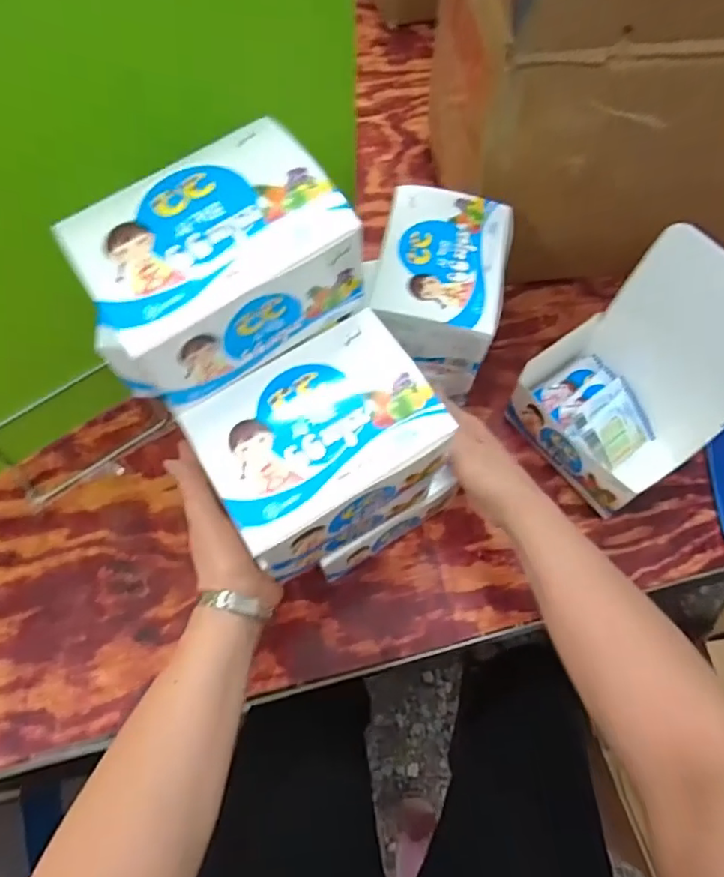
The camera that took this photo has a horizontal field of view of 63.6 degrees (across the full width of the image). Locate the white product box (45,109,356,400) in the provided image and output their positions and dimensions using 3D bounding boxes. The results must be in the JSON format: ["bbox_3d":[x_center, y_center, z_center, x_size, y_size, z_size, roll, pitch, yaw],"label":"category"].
[{"bbox_3d":[-0.087,-0.101,0.348,0.148,0.078,0.102,-33,70,-12],"label":"white product box"}]

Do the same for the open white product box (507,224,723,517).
[{"bbox_3d":[0.234,-0.046,0.509,0.136,0.198,0.142,-34,70,-12],"label":"open white product box"}]

